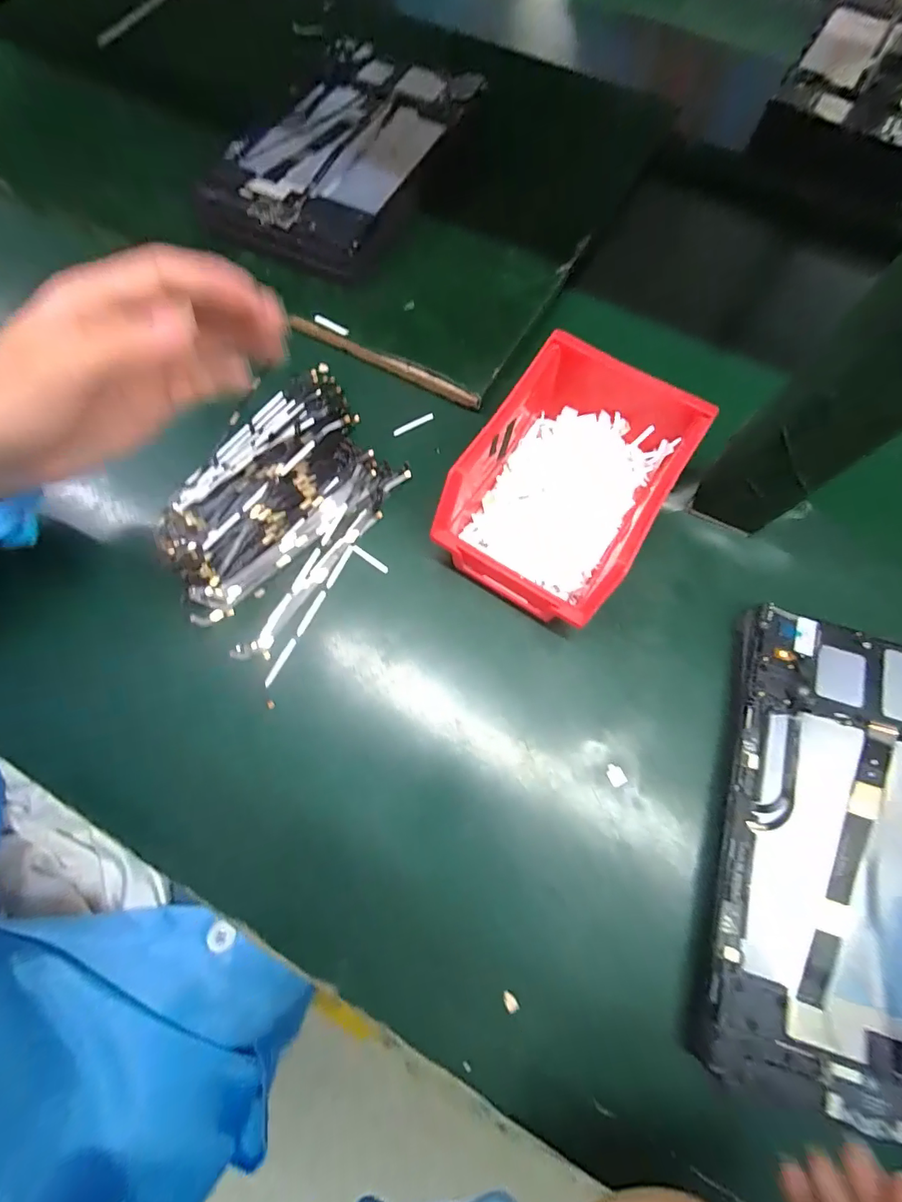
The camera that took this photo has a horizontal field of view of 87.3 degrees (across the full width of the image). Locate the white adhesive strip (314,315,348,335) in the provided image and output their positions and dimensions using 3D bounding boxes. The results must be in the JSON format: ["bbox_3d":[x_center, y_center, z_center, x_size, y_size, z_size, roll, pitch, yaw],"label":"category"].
[{"bbox_3d":[-0.091,-0.210,0.359,0.030,0.004,0.006,27,78,9],"label":"white adhesive strip"}]

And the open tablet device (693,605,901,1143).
[{"bbox_3d":[0.221,0.129,0.250,0.149,0.017,0.235,16,77,6],"label":"open tablet device"}]

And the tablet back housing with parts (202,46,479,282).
[{"bbox_3d":[-0.093,-0.372,0.398,0.151,0.030,0.245,24,78,8],"label":"tablet back housing with parts"}]

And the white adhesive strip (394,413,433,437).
[{"bbox_3d":[-0.028,-0.130,0.347,0.032,0.004,0.004,-29,76,-5],"label":"white adhesive strip"}]

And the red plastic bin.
[{"bbox_3d":[0.070,-0.067,0.287,0.105,0.072,0.142,33,76,11],"label":"red plastic bin"}]

